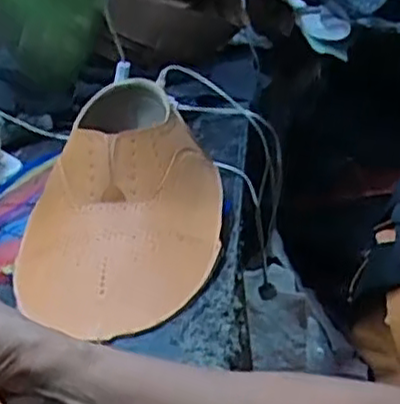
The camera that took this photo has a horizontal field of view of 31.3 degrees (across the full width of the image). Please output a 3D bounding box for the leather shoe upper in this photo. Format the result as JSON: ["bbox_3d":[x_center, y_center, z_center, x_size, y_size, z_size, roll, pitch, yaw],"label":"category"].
[{"bbox_3d":[-0.076,-0.009,0.669,0.185,0.109,0.276,-6,25,3],"label":"leather shoe upper"}]

